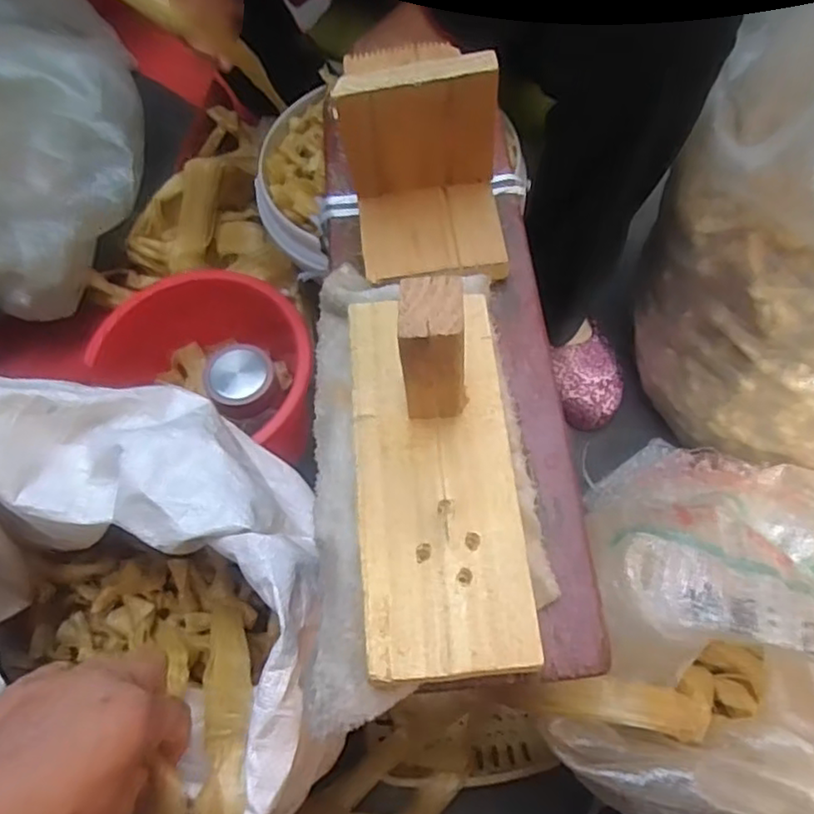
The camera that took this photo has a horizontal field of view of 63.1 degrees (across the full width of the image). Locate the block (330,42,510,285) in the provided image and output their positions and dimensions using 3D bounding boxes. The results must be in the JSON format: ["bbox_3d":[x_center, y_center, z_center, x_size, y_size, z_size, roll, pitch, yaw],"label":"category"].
[{"bbox_3d":[0.010,-0.122,0.349,0.084,0.083,0.074,-7,64,-1],"label":"block"}]

